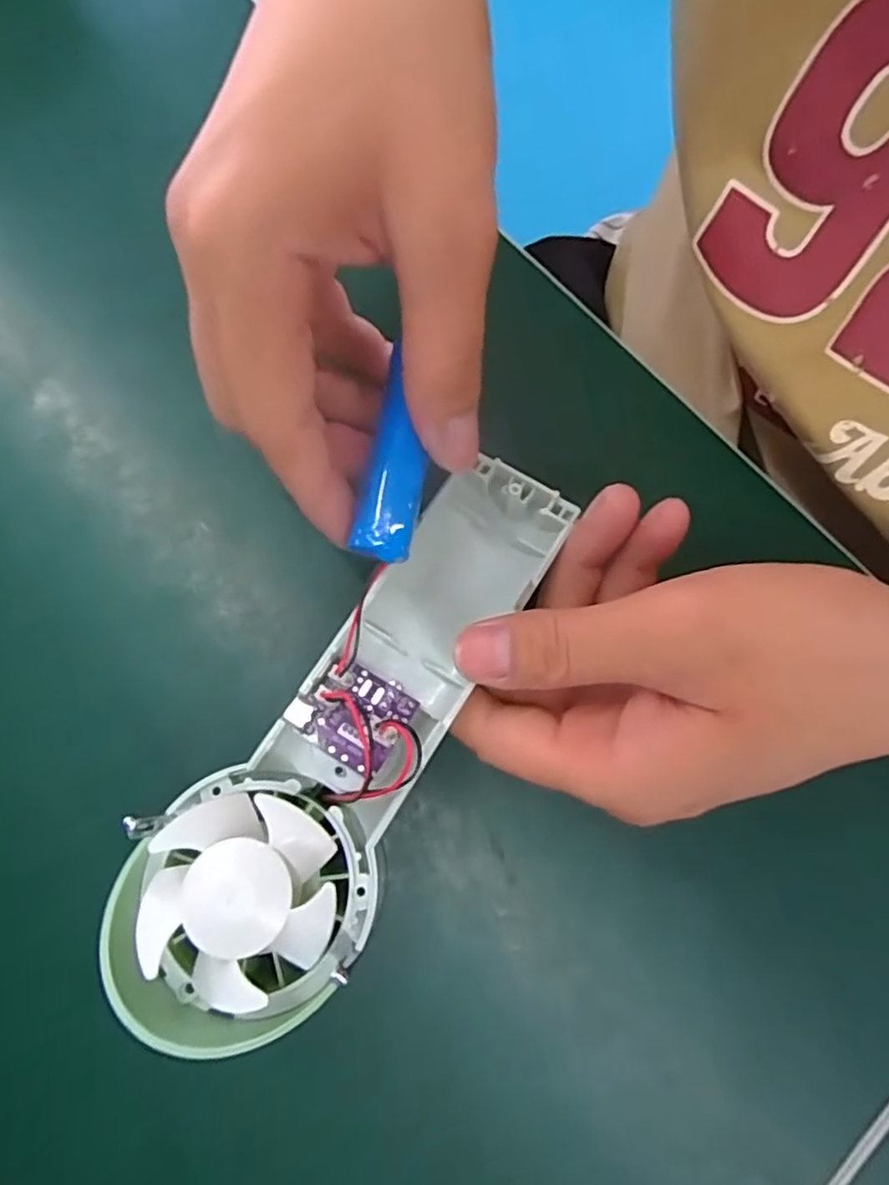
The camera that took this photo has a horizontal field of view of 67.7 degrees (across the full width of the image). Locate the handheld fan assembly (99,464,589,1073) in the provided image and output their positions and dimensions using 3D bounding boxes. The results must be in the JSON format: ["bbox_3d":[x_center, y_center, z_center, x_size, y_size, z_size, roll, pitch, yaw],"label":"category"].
[{"bbox_3d":[-0.022,0.033,0.187,0.057,0.026,0.170,31,65,6],"label":"handheld fan assembly"}]

